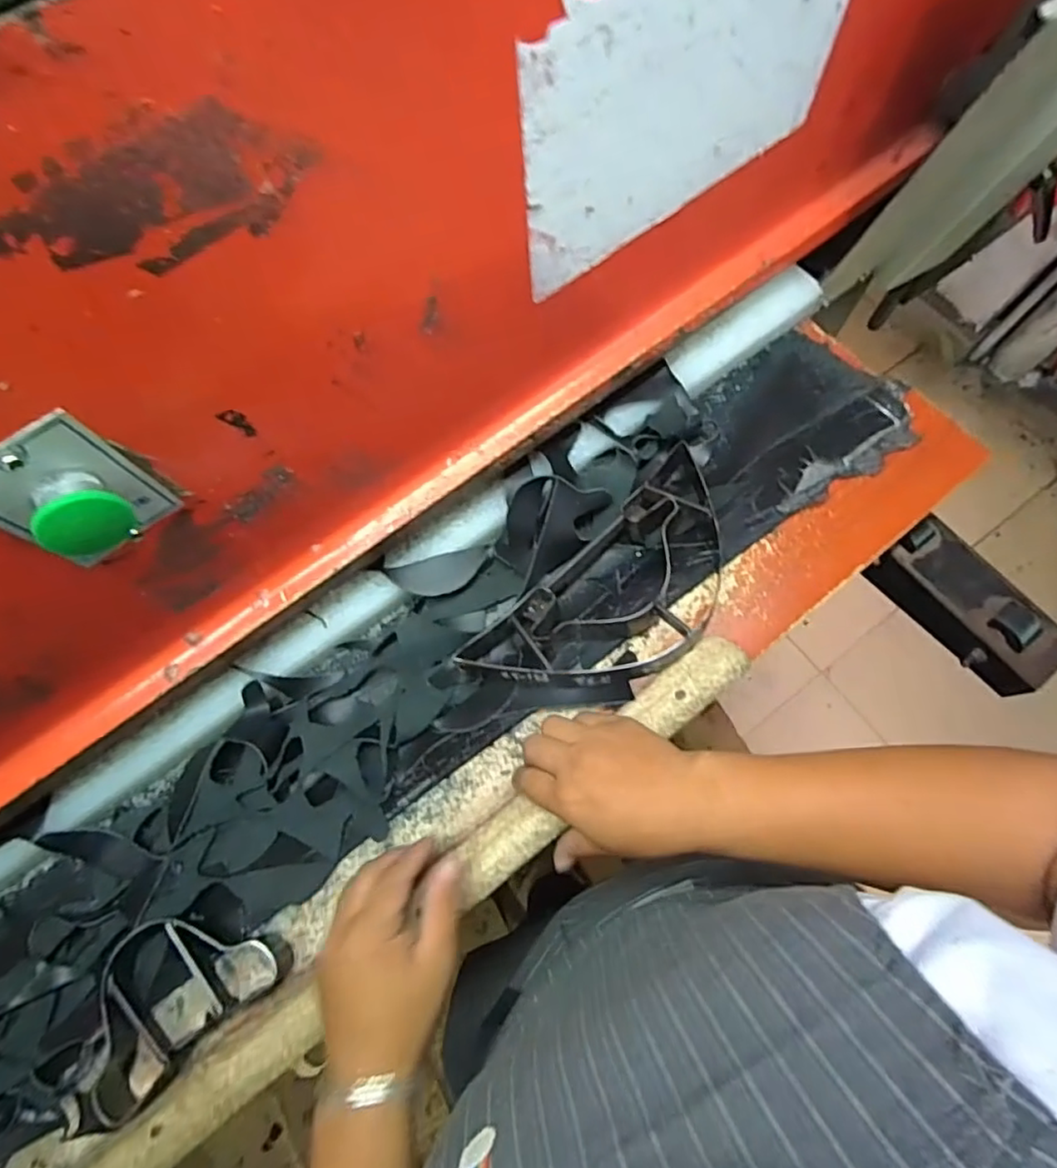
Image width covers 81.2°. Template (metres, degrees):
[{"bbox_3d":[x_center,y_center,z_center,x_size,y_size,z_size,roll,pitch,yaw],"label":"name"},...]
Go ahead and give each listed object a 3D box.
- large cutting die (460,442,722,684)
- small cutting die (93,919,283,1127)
[{"bbox_3d":[0.084,0.006,0.504,0.124,0.053,0.270,44,78,11],"label":"large cutting die"},{"bbox_3d":[-0.246,0.277,0.419,0.126,0.036,0.091,-40,78,-11],"label":"small cutting die"}]

